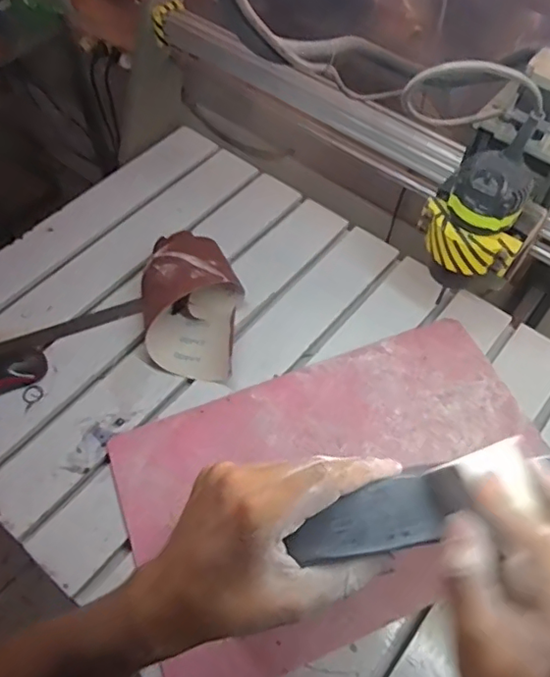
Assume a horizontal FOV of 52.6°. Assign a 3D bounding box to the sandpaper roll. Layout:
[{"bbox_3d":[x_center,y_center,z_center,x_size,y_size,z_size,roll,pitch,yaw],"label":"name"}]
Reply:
[{"bbox_3d":[-0.122,-0.058,0.811,0.141,0.097,0.203,6,57,3],"label":"sandpaper roll"}]

